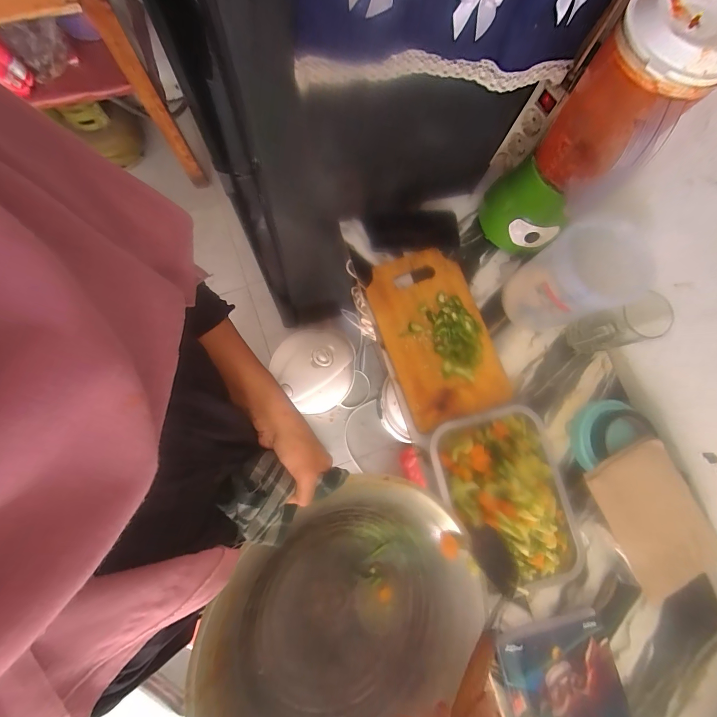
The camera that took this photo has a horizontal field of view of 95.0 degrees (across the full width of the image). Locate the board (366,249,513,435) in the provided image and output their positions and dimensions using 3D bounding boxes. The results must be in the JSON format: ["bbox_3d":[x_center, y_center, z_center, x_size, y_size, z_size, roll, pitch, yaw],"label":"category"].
[{"bbox_3d":[0.130,-0.043,0.555,0.175,0.023,0.283,-19,80,-5],"label":"board"}]

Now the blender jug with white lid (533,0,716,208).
[{"bbox_3d":[0.315,-0.295,0.399,0.123,0.193,0.128,27,73,8],"label":"blender jug with white lid"}]

